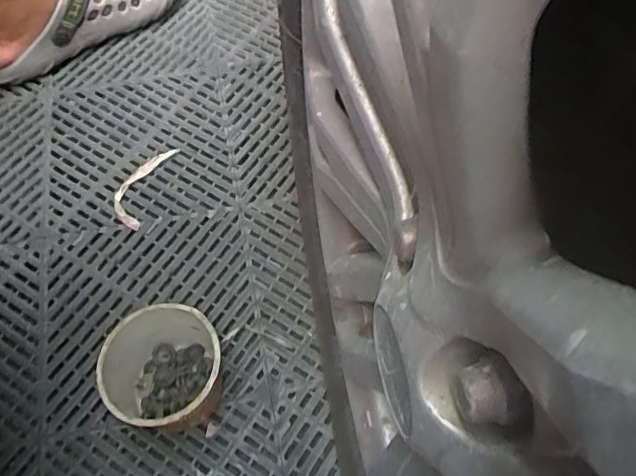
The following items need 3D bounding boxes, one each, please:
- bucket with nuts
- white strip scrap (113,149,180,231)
[{"bbox_3d":[-0.121,0.111,0.483,0.088,0.082,0.085,0,62,1],"label":"bucket with nuts"},{"bbox_3d":[-0.185,-0.056,0.611,0.039,0.009,0.103,14,63,8],"label":"white strip scrap"}]

